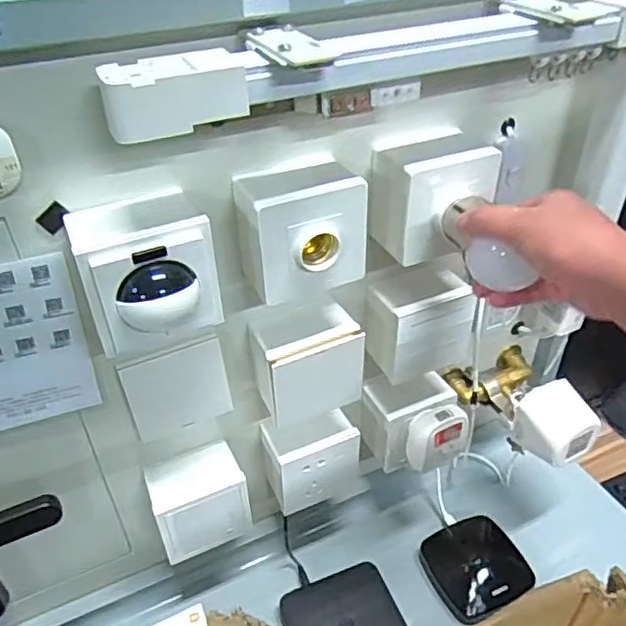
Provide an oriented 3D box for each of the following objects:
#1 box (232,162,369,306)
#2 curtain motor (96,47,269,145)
[{"bbox_3d":[-0.008,-0.066,0.457,0.089,0.088,0.061,-13,37,-15],"label":"box"},{"bbox_3d":[-0.078,-0.129,0.352,0.088,0.036,0.038,-17,38,-19],"label":"curtain motor"}]

